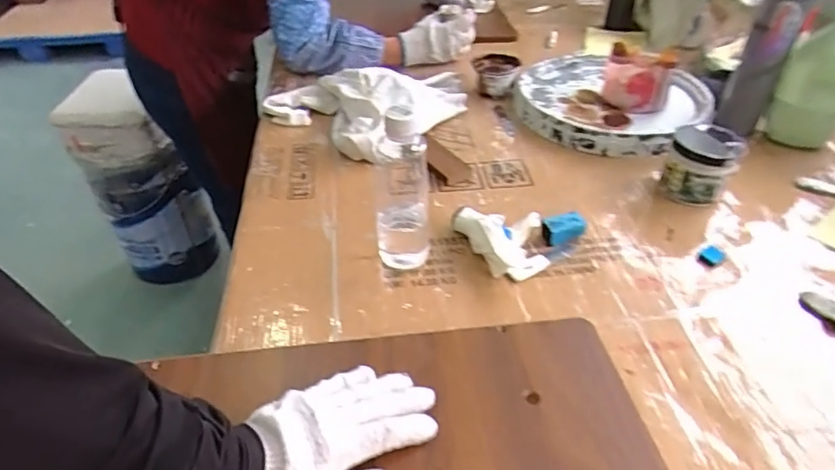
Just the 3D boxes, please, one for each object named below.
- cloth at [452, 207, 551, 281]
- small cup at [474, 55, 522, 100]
[{"bbox_3d":[0.095,0.008,0.619,0.107,0.037,0.094,3,40,5],"label":"cloth"},{"bbox_3d":[0.132,-0.268,0.916,0.075,0.054,0.068,0,40,1],"label":"small cup"}]

